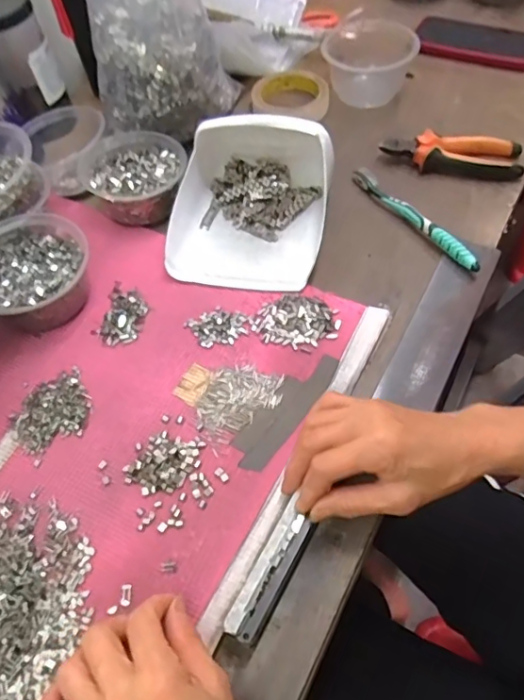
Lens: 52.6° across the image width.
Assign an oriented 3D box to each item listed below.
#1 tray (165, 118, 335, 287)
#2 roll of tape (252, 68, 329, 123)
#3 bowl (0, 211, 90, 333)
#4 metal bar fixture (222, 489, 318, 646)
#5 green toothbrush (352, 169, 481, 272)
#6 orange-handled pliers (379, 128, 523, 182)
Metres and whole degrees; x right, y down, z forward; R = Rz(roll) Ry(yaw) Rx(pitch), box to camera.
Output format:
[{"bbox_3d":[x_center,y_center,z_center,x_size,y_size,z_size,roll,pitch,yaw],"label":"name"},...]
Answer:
[{"bbox_3d":[-0.012,-0.156,0.532,0.153,0.076,0.176,8,59,10],"label":"tray"},{"bbox_3d":[0.039,-0.333,0.686,0.099,0.020,0.099,-2,58,3],"label":"roll of tape"},{"bbox_3d":[-0.216,-0.074,0.508,0.105,0.058,0.117,-34,61,-16],"label":"bowl"},{"bbox_3d":[0.007,0.151,0.360,0.024,0.013,0.090,24,64,18],"label":"metal bar fixture"},{"bbox_3d":[0.156,-0.141,0.548,0.016,0.018,0.182,-31,60,-14],"label":"green toothbrush"},{"bbox_3d":[0.212,-0.218,0.590,0.147,0.022,0.055,3,58,7],"label":"orange-handled pliers"}]

